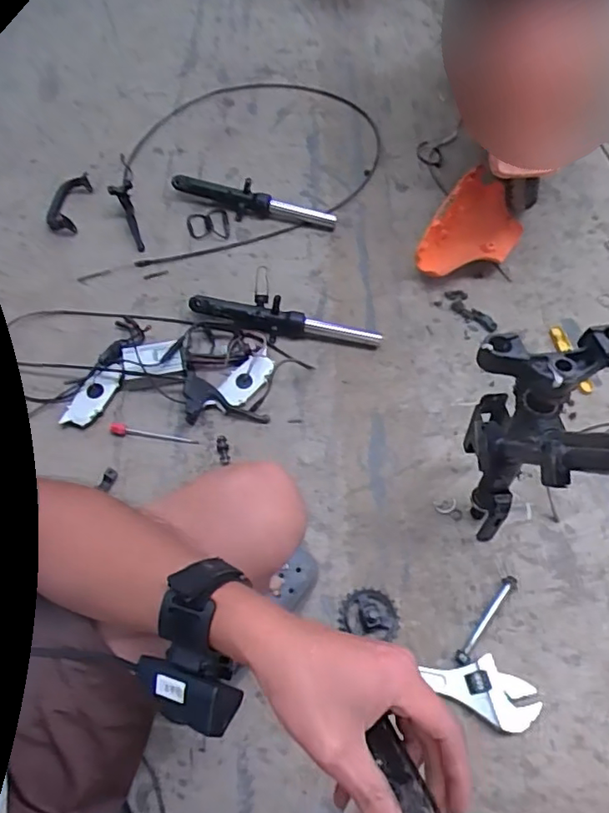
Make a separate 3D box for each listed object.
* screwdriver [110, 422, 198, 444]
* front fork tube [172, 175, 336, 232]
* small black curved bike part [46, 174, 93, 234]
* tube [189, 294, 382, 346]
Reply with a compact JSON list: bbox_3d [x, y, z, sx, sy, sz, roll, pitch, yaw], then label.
[{"bbox_3d":[-0.256,0.046,0.982,0.148,0.017,0.021,6,61,2],"label":"screwdriver"},{"bbox_3d":[-0.112,-0.436,1.238,0.368,0.043,0.074,15,61,7],"label":"front fork tube"},{"bbox_3d":[-0.505,-0.433,1.232,0.078,0.020,0.161,7,61,2],"label":"small black curved bike part"},{"bbox_3d":[-0.037,-0.156,1.078,0.359,0.045,0.066,16,62,7],"label":"tube"}]

